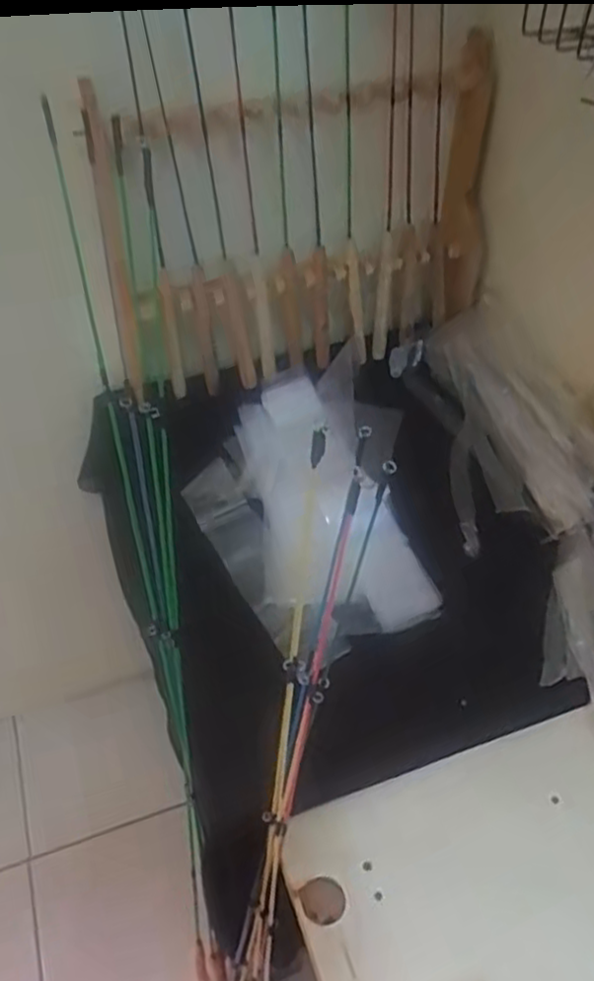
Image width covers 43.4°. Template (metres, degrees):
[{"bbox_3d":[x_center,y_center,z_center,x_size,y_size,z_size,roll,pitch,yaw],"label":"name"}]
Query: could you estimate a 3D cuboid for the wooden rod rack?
[{"bbox_3d":[0.016,-0.335,0.983,0.524,0.399,0.112,-16,32,-15],"label":"wooden rod rack"}]

